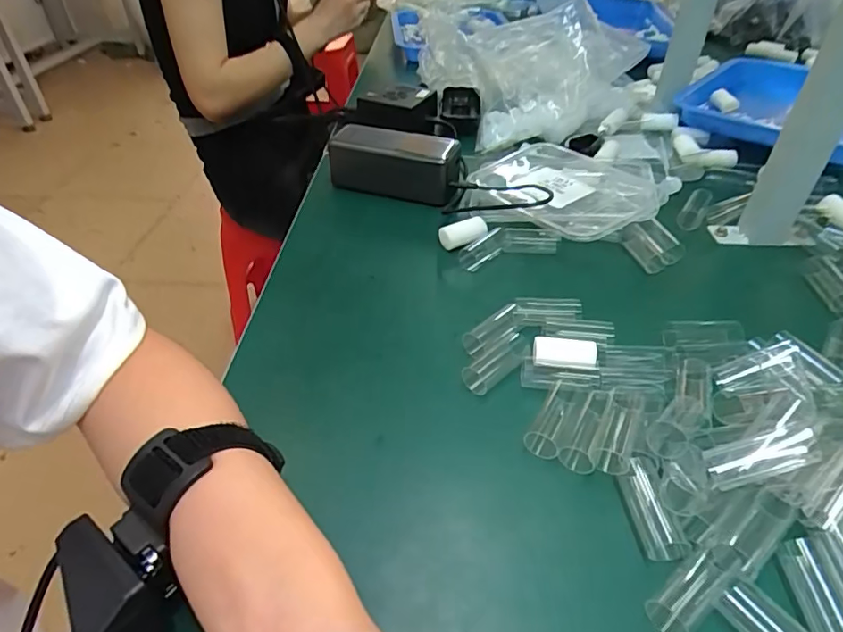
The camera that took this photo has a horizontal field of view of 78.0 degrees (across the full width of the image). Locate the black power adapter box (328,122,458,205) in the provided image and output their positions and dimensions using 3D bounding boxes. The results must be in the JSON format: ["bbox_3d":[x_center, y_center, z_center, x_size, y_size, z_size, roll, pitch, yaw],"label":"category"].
[{"bbox_3d":[-0.027,-0.156,0.539,0.132,0.055,0.048,12,43,13],"label":"black power adapter box"}]

